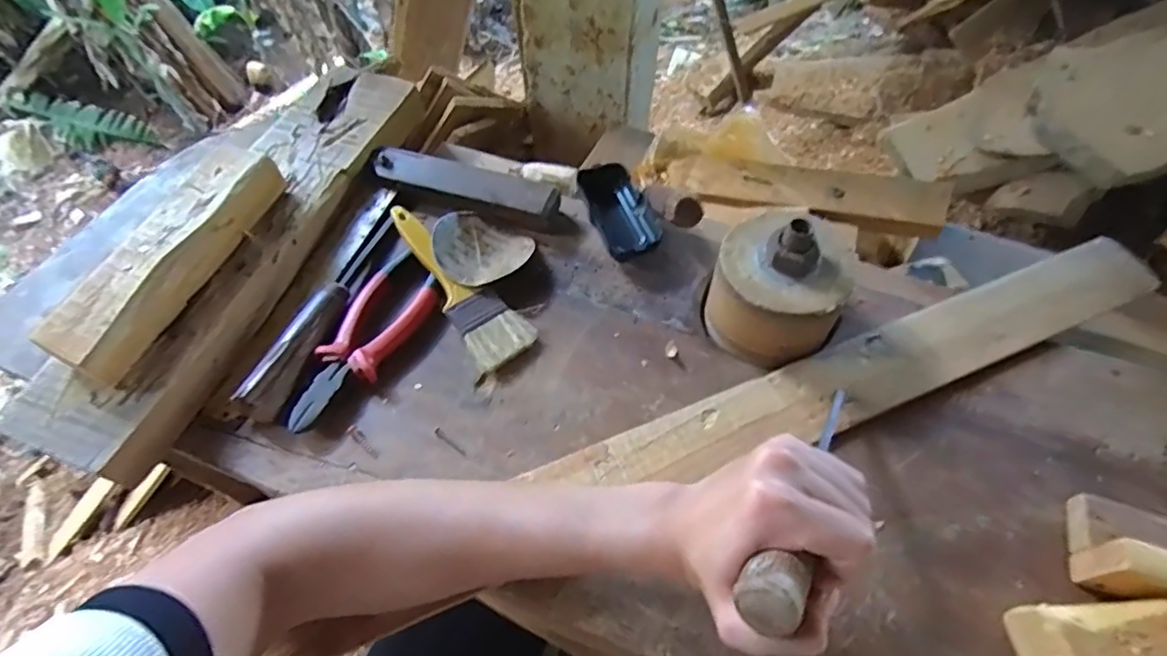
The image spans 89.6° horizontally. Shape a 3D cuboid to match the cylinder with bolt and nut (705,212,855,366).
[{"bbox_3d":[0.152,-0.033,0.458,0.102,0.096,0.093,19,60,11],"label":"cylinder with bolt and nut"}]

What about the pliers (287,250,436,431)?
[{"bbox_3d":[-0.178,0.007,0.483,0.062,0.015,0.176,22,61,12],"label":"pliers"}]

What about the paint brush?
[{"bbox_3d":[-0.108,-0.042,0.505,0.052,0.029,0.174,-31,64,-18],"label":"paint brush"}]

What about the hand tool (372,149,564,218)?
[{"bbox_3d":[-0.114,-0.140,0.556,0.183,0.021,0.039,19,60,11],"label":"hand tool"}]

